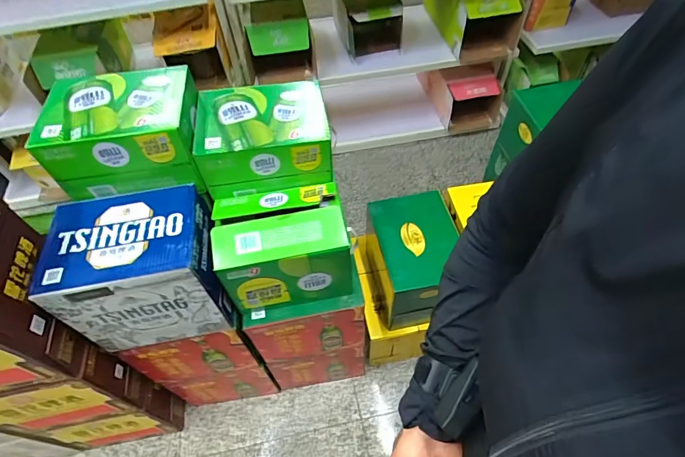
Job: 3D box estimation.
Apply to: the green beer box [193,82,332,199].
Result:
[{"bbox_3d":[-0.173,-0.214,0.896,0.273,0.133,0.223,-9,54,-4],"label":"green beer box"}]

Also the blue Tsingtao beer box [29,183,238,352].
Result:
[{"bbox_3d":[-0.405,0.088,0.853,0.290,0.259,0.208,-9,54,-4],"label":"blue Tsingtao beer box"}]

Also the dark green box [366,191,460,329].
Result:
[{"bbox_3d":[0.202,0.095,1.196,0.204,0.316,0.310,-10,54,-5],"label":"dark green box"}]

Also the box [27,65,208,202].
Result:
[{"bbox_3d":[-0.438,-0.201,0.829,0.272,0.139,0.212,-8,53,-2],"label":"box"}]

